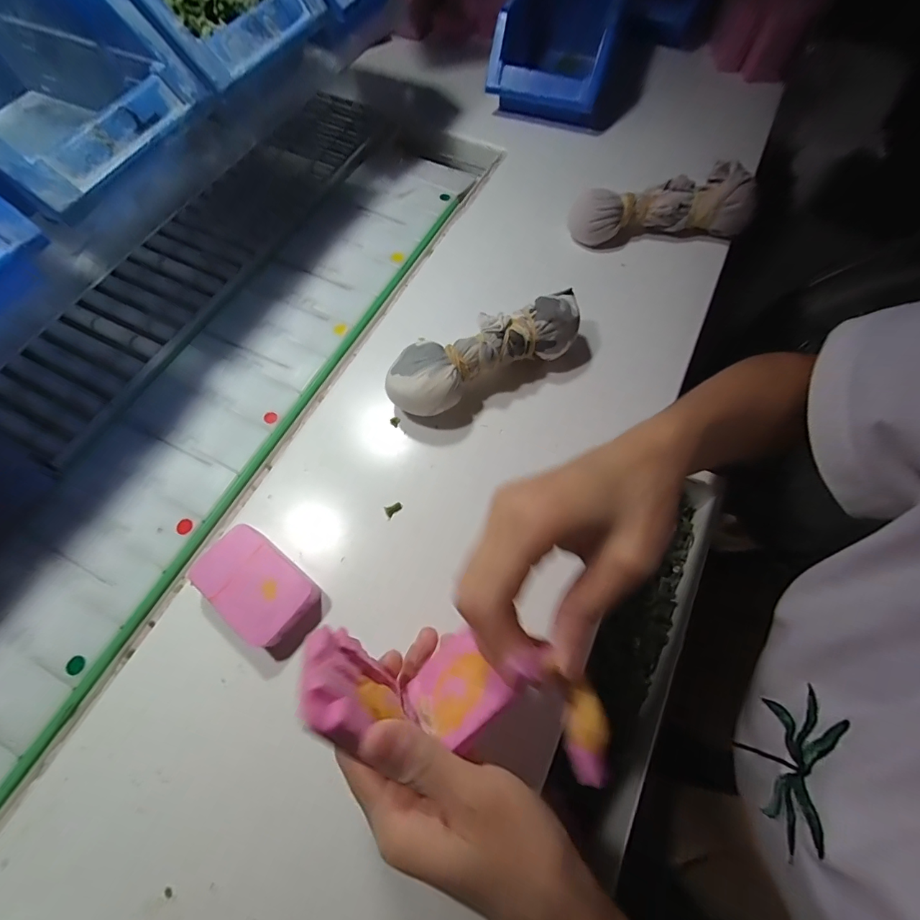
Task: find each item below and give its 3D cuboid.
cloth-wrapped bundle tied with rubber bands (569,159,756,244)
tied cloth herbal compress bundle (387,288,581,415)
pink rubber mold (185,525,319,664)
[{"bbox_3d":[0.183,-0.235,0.391,0.159,0.060,0.052,-1,66,-1],"label":"cloth-wrapped bundle tied with rubber bands"},{"bbox_3d":[0.020,-0.079,0.325,0.156,0.051,0.047,-23,69,-11],"label":"tied cloth herbal compress bundle"},{"bbox_3d":[-0.126,0.083,0.266,0.078,0.025,0.046,38,71,14],"label":"pink rubber mold"}]

